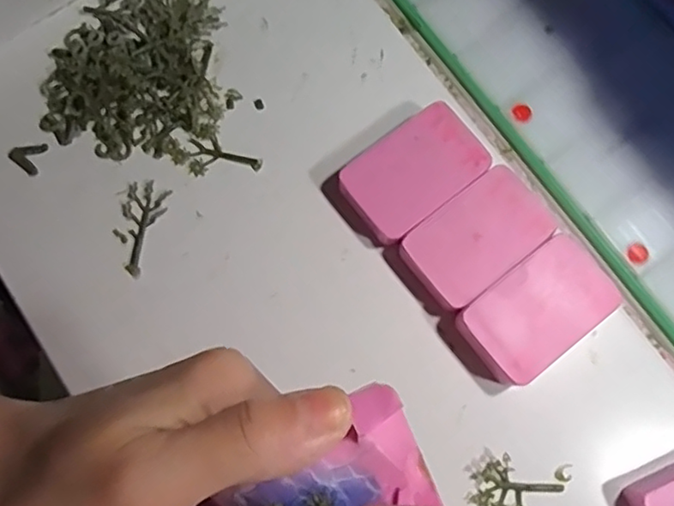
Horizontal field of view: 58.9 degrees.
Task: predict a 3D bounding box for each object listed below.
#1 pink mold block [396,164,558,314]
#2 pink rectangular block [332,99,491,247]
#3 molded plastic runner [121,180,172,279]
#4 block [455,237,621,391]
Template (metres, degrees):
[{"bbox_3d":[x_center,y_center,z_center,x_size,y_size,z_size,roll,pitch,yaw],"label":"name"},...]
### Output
[{"bbox_3d":[0.071,-0.007,0.306,0.074,0.019,0.045,-38,81,-8],"label":"pink mold block"},{"bbox_3d":[0.040,-0.041,0.314,0.072,0.019,0.047,-37,81,-8],"label":"pink rectangular block"},{"bbox_3d":[-0.105,-0.014,0.312,0.022,0.004,0.048,18,78,3],"label":"molded plastic runner"},{"bbox_3d":[0.098,0.029,0.297,0.075,0.022,0.045,-37,81,-8],"label":"block"}]

